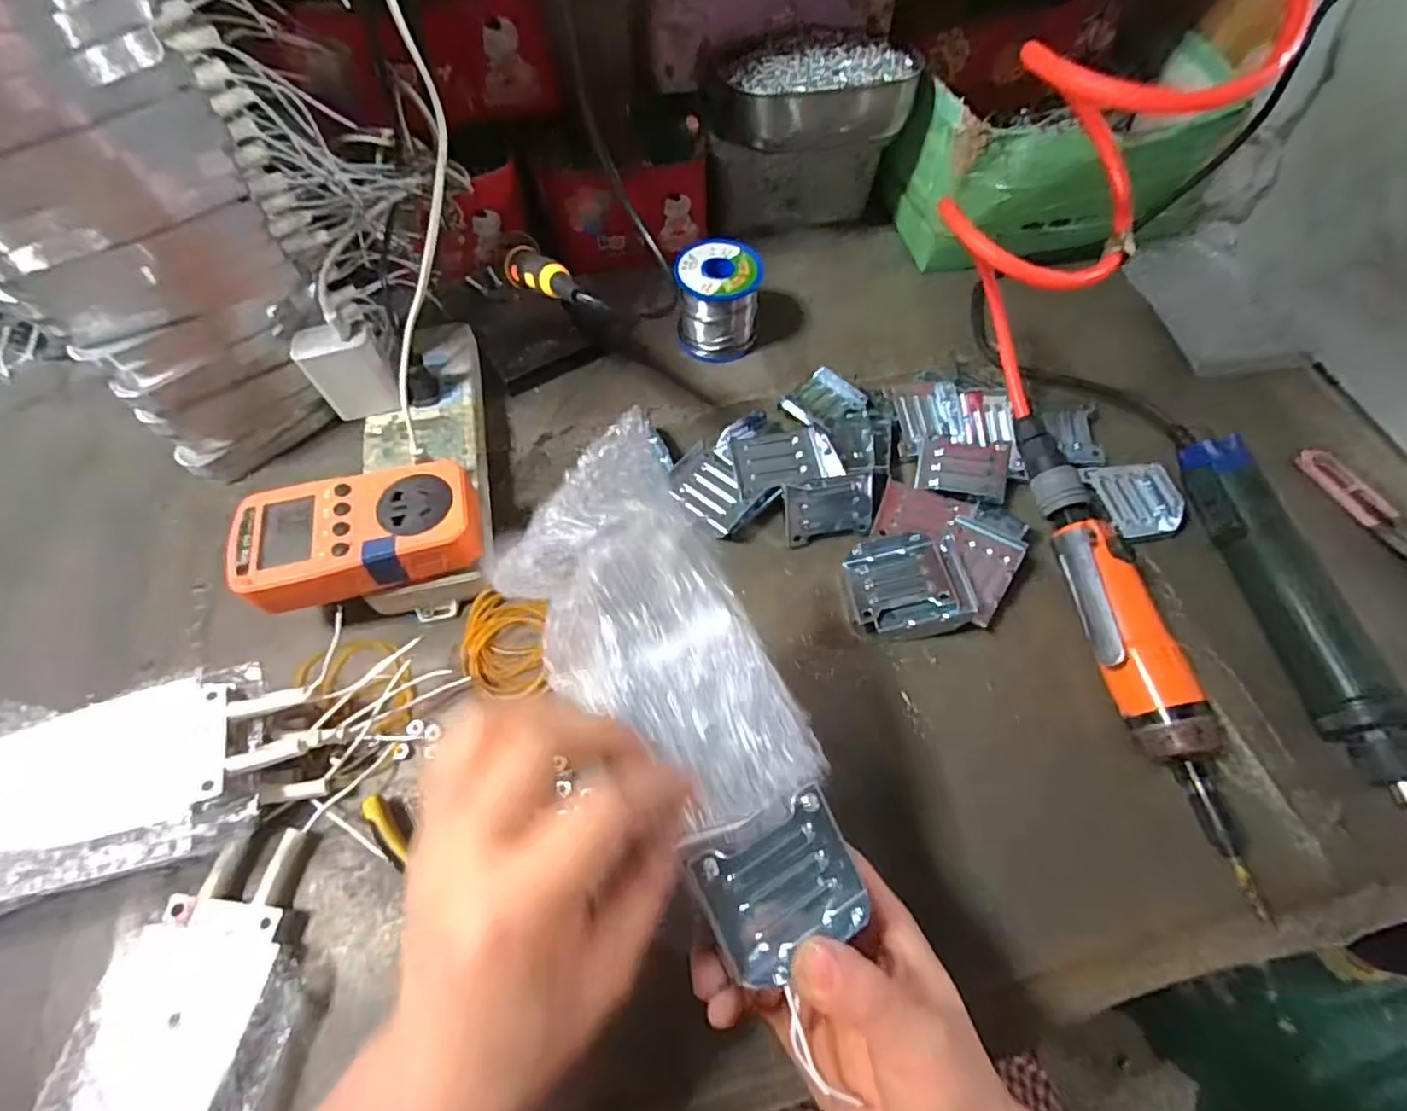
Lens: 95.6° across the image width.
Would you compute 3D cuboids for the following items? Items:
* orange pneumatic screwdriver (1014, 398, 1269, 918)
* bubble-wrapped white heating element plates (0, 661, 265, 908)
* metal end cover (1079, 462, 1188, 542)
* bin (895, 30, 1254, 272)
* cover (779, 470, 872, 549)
[{"bbox_3d":[0.248,0.043,0.385,0.046,0.042,0.288,-13,62,-7],"label":"orange pneumatic screwdriver"},{"bbox_3d":[-0.314,0.115,0.317,0.180,0.062,0.110,-13,61,-7],"label":"bubble-wrapped white heating element plates"},{"bbox_3d":[0.300,-0.040,0.442,0.052,0.015,0.058,-7,62,-4],"label":"metal end cover"},{"bbox_3d":[0.304,-0.335,0.540,0.256,0.114,0.116,-13,62,-8],"label":"bin"},{"bbox_3d":[0.083,-0.031,0.422,0.058,0.044,0.018,-9,26,-7],"label":"cover"}]

